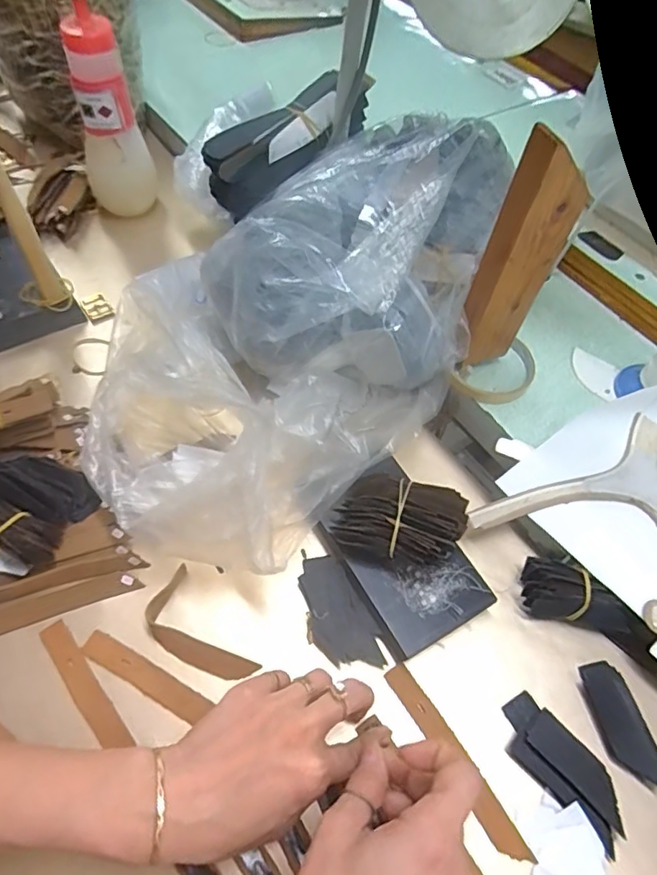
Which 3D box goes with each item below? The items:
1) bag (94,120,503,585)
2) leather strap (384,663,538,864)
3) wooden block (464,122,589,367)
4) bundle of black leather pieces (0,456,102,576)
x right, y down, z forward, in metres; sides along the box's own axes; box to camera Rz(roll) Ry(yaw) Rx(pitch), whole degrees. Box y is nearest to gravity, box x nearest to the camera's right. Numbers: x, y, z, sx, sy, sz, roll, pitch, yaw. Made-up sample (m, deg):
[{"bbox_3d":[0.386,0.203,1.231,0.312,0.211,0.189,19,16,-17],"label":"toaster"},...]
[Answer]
[{"bbox_3d":[-0.031,-0.104,0.441,0.259,0.159,0.385,38,62,18],"label":"bag"},{"bbox_3d":[0.080,0.202,0.343,0.017,0.005,0.126,-27,63,-20],"label":"leather strap"},{"bbox_3d":[0.139,-0.126,0.408,0.050,0.197,0.022,-12,59,-12],"label":"wooden block"},{"bbox_3d":[-0.224,0.052,0.393,0.081,0.034,0.077,18,57,7],"label":"bundle of black leather pieces"}]

